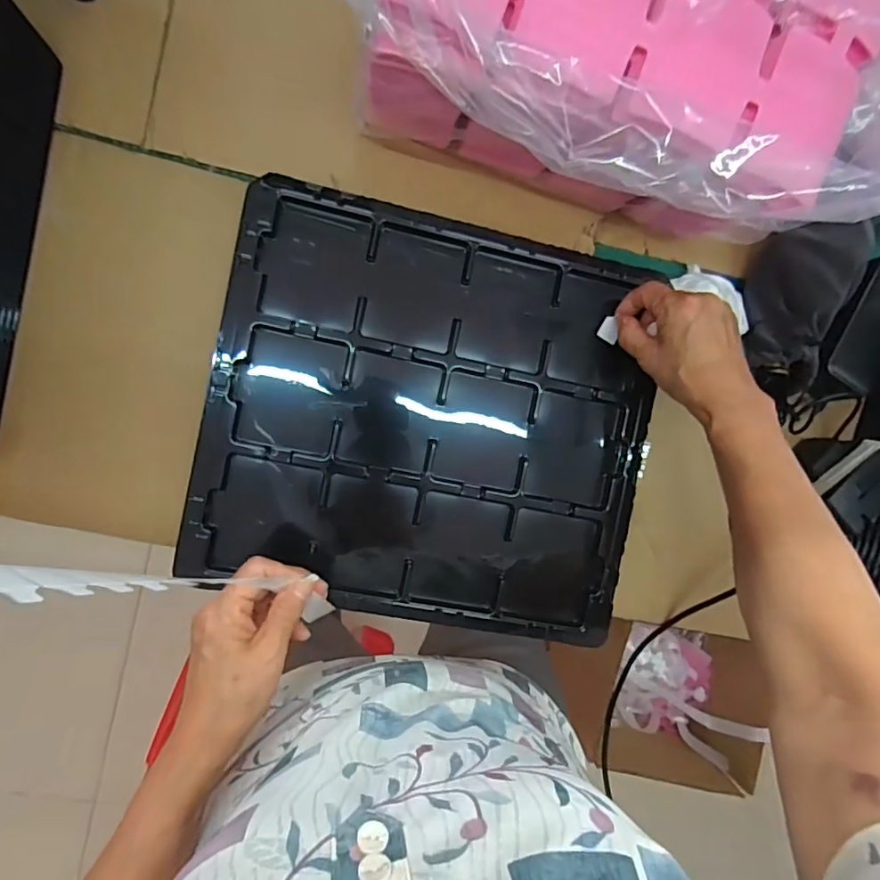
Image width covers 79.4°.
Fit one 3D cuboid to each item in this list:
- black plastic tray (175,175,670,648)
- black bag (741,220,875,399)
[{"bbox_3d":[-0.002,-0.015,0.448,0.369,0.023,0.335,12,92,-8],"label":"black plastic tray"},{"bbox_3d":[0.336,-0.122,0.488,0.091,0.046,0.157,8,91,-7],"label":"black bag"}]

